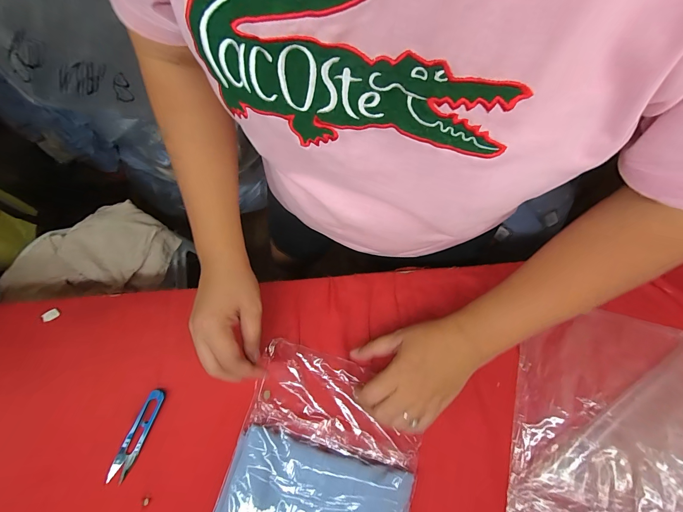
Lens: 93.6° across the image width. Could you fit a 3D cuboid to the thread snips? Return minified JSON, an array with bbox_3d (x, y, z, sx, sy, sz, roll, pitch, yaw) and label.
[{"bbox_3d":[-0.251,0.219,0.394,0.021,0.006,0.104,18,68,7],"label":"thread snips"}]

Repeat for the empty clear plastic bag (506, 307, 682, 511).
[{"bbox_3d":[0.330,0.226,0.380,0.230,0.024,0.340,15,68,6],"label":"empty clear plastic bag"}]

